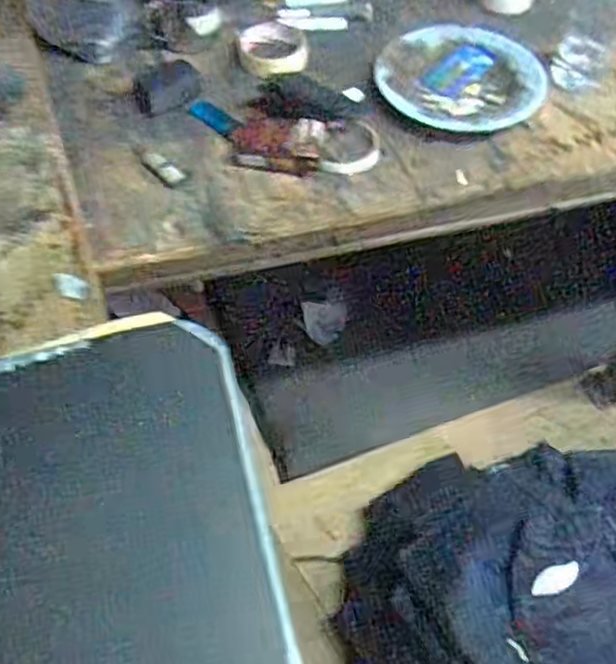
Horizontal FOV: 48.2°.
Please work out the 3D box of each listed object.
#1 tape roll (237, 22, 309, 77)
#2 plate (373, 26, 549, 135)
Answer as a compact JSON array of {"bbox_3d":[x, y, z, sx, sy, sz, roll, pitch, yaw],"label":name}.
[{"bbox_3d":[-0.043,-0.357,0.864,0.087,0.019,0.080,1,57,-2],"label":"tape roll"},{"bbox_3d":[0.180,-0.309,0.829,0.190,0.030,0.172,0,57,-2],"label":"plate"}]

